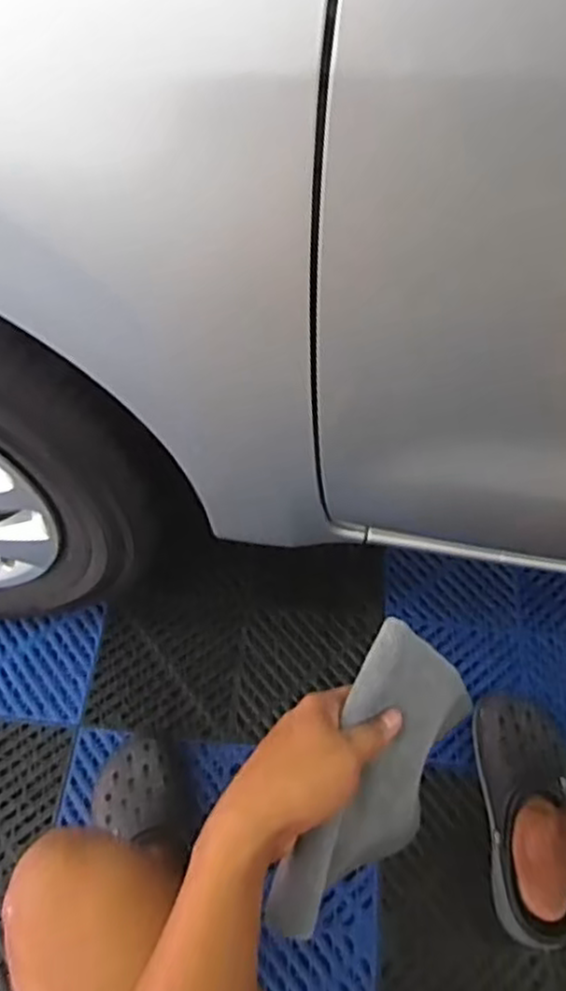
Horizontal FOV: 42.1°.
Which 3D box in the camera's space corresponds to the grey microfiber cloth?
[{"bbox_3d":[0.072,0.206,0.517,0.024,0.141,0.201,14,70,46],"label":"grey microfiber cloth"}]

